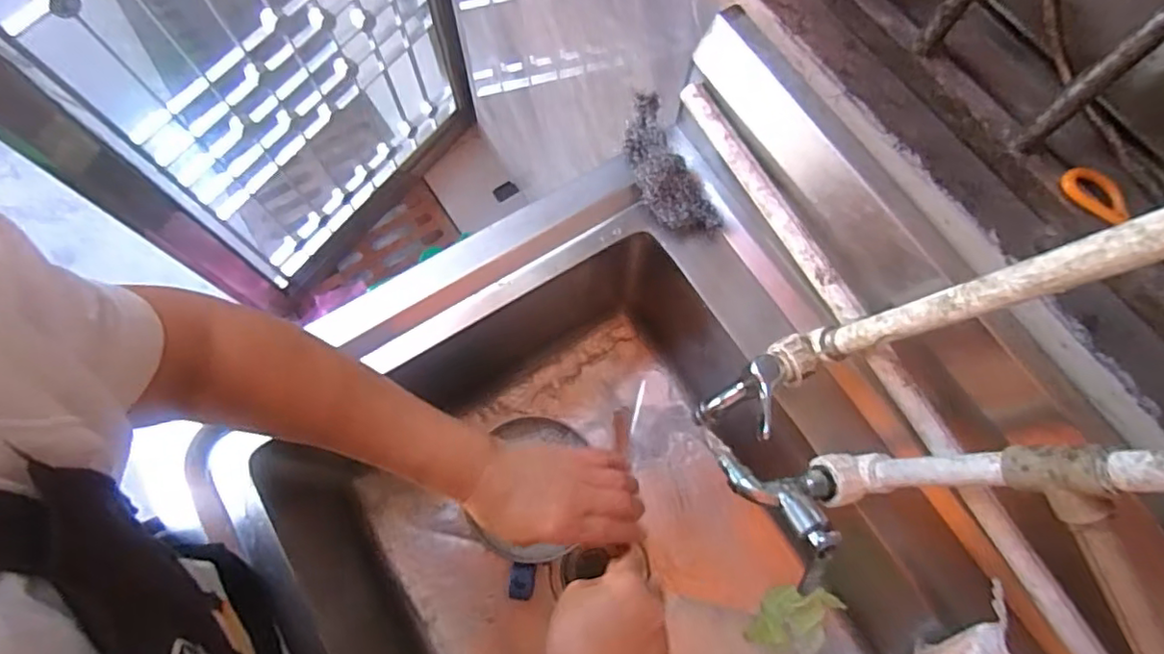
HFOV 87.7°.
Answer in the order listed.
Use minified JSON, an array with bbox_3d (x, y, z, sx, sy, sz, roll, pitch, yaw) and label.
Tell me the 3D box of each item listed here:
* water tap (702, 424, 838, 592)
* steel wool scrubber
[{"bbox_3d":[0.157,0.123,0.464,0.074,0.070,0.120,-21,73,-8],"label":"water tap"},{"bbox_3d":[0.072,-0.149,0.562,0.056,0.037,0.150,-23,74,-9],"label":"steel wool scrubber"}]

